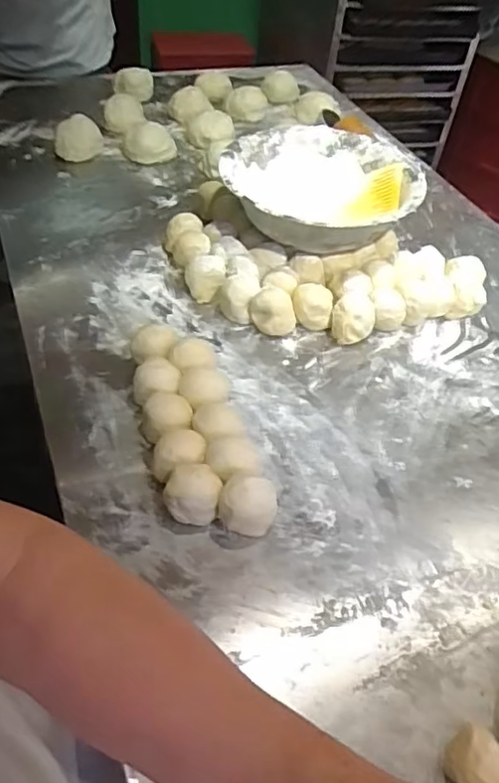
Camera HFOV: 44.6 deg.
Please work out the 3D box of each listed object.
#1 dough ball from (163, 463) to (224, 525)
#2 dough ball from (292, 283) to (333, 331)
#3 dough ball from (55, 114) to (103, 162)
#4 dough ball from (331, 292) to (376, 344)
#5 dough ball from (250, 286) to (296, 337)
[{"bbox_3d":[-0.055,0.099,0.581,0.051,0.053,0.041,3,46,-4],"label":"dough ball"},{"bbox_3d":[0.083,-0.113,0.805,0.052,0.049,0.053,3,46,-3],"label":"dough ball"},{"bbox_3d":[-0.303,-0.443,1.079,0.080,0.064,0.067,-7,47,-13],"label":"dough ball"},{"bbox_3d":[0.134,-0.092,0.789,0.052,0.049,0.052,3,46,-3],"label":"dough ball"},{"bbox_3d":[0.034,-0.100,0.785,0.048,0.053,0.044,3,46,-3],"label":"dough ball"}]

